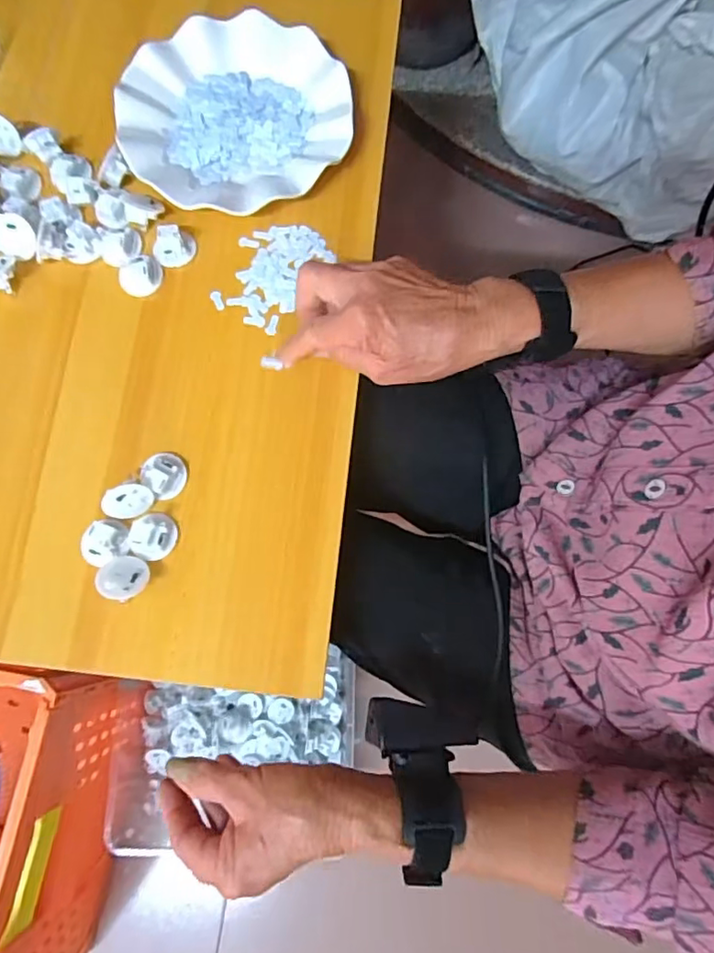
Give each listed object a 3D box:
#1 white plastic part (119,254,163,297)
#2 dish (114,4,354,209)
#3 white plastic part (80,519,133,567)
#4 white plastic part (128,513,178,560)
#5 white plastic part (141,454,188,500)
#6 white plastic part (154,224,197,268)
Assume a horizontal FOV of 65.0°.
[{"bbox_3d":[-0.169,-0.157,0.434,0.033,0.013,0.029,-34,79,-7],"label":"white plastic part"},{"bbox_3d":[-0.102,-0.297,0.458,0.177,0.025,0.172,0,77,1],"label":"dish"},{"bbox_3d":[-0.174,0.044,0.385,0.031,0.009,0.030,0,77,1],"label":"white plastic part"},{"bbox_3d":[-0.141,0.041,0.386,0.028,0.014,0.032,3,77,1],"label":"white plastic part"},{"bbox_3d":[-0.136,-0.002,0.394,0.028,0.014,0.031,-39,80,-8],"label":"white plastic part"},{"bbox_3d":[-0.143,-0.179,0.437,0.031,0.015,0.027,-6,77,-1],"label":"white plastic part"}]

